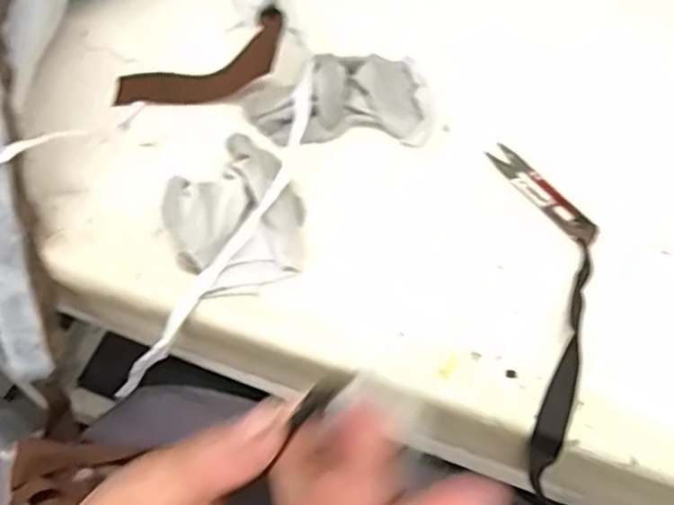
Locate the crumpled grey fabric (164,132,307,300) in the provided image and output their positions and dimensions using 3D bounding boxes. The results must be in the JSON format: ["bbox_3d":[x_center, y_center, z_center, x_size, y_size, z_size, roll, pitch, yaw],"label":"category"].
[{"bbox_3d":[-0.069,-0.030,0.424,0.087,0.034,0.112,-30,64,-19],"label":"crumpled grey fabric"}]

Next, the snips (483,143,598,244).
[{"bbox_3d":[0.142,-0.043,0.459,0.021,0.007,0.095,-31,64,-19],"label":"snips"}]

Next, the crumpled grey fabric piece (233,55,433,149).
[{"bbox_3d":[-0.001,-0.110,0.483,0.132,0.021,0.079,-9,59,-8],"label":"crumpled grey fabric piece"}]

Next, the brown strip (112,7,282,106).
[{"bbox_3d":[-0.102,-0.138,0.499,0.135,0.022,0.048,-17,59,7],"label":"brown strip"}]

